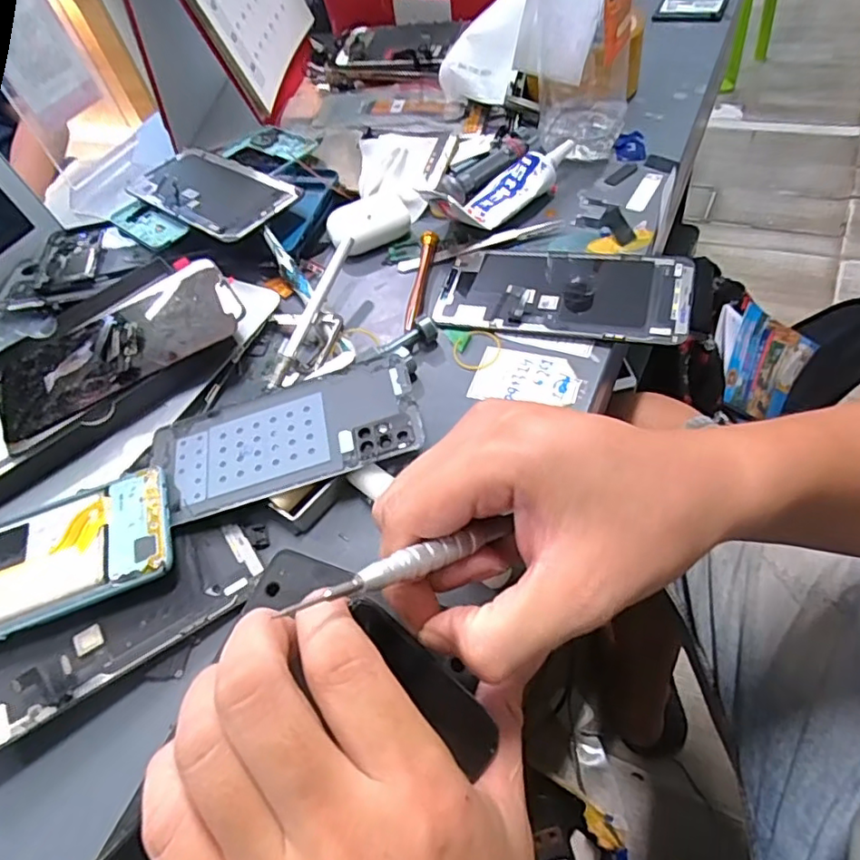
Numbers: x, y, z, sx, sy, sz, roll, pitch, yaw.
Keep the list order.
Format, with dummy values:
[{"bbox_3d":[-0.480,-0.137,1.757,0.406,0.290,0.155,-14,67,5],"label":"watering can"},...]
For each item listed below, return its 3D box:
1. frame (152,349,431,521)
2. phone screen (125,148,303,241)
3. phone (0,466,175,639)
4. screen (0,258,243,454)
[{"bbox_3d":[-0.079,0.002,0.319,0.144,0.004,0.073,-19,52,1],"label":"frame"},{"bbox_3d":[-0.170,-0.186,0.452,0.148,0.010,0.071,31,64,28],"label":"phone screen"},{"bbox_3d":[-0.205,0.068,0.283,0.154,0.005,0.072,-20,48,-9],"label":"phone"},{"bbox_3d":[-0.194,-0.054,0.362,0.152,0.008,0.076,-31,58,-6],"label":"screen"}]

